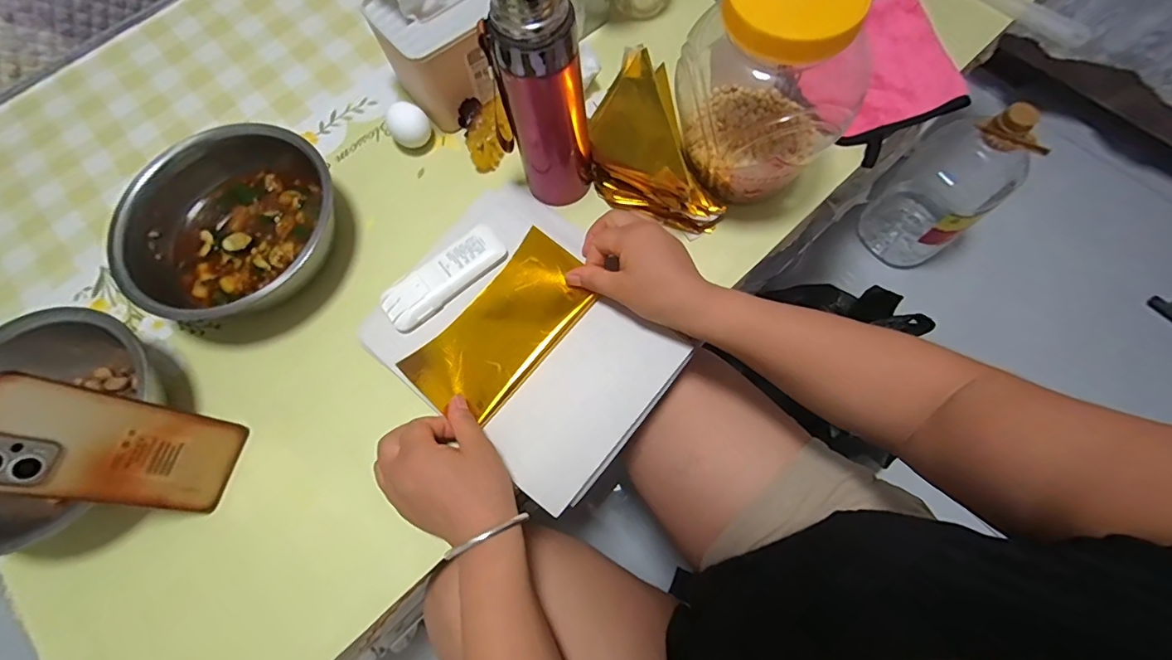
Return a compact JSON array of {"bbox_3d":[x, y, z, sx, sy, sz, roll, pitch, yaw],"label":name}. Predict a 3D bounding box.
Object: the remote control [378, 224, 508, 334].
[{"bbox_3d":[-0.135,-0.051,0.470,0.124,0.012,0.044,-40,74,-10],"label":"remote control"}]

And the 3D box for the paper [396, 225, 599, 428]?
[{"bbox_3d":[-0.072,-0.001,0.449,0.093,0.019,0.175,40,78,14],"label":"paper"}]

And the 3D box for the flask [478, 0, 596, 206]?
[{"bbox_3d":[-0.033,-0.187,0.416,0.057,0.209,0.060,38,77,14],"label":"flask"}]

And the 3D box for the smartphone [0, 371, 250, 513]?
[{"bbox_3d":[-0.352,0.092,0.376,0.013,0.163,0.074,6,69,33],"label":"smartphone"}]

